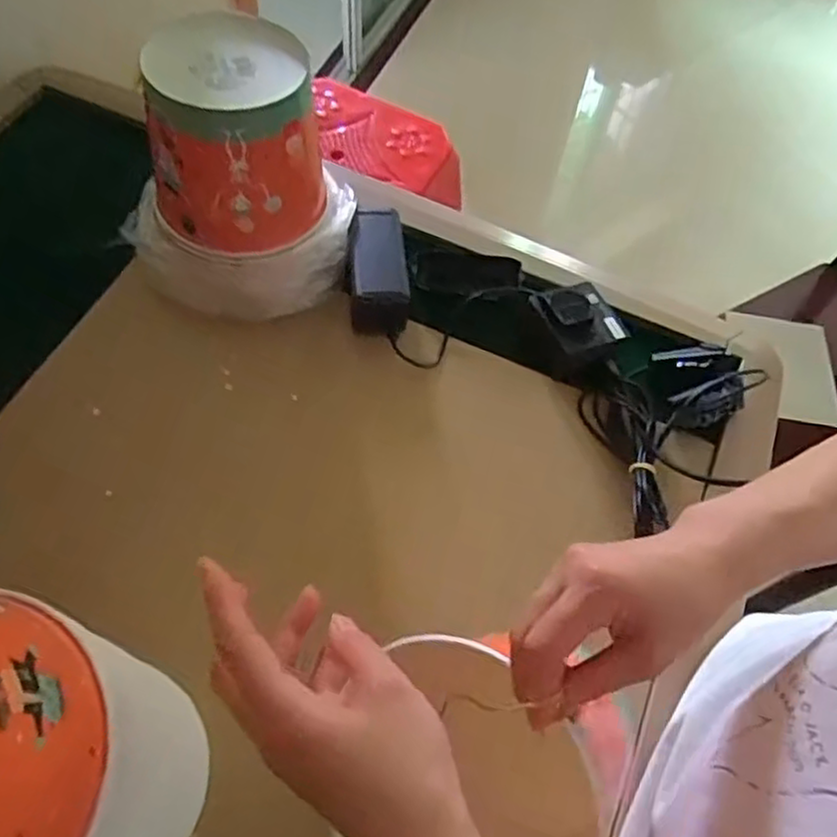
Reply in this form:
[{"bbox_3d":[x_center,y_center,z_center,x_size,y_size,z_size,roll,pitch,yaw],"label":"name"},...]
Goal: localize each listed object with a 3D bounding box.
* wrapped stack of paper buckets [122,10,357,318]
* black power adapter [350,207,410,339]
[{"bbox_3d":[-0.164,-0.213,0.619,0.194,0.201,0.167,10,61,2],"label":"wrapped stack of paper buckets"},{"bbox_3d":[-0.040,-0.149,0.680,0.055,0.044,0.135,-2,62,-5],"label":"black power adapter"}]

